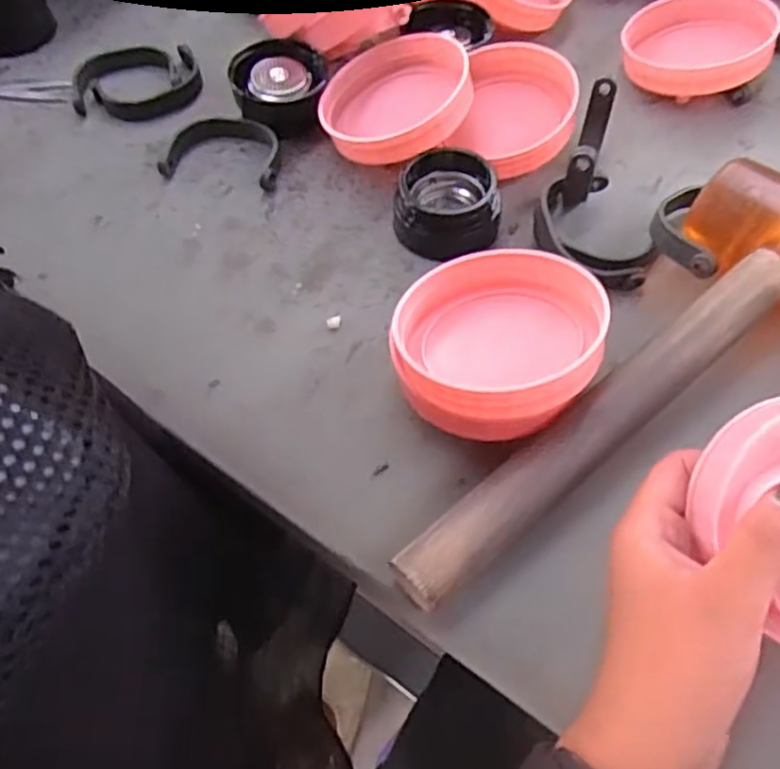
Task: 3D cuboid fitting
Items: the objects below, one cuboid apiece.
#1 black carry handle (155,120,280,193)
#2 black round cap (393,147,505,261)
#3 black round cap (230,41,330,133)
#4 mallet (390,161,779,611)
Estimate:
[{"bbox_3d":[-0.102,-0.150,0.449,0.071,0.013,0.056,6,60,7],"label":"black carry handle"},{"bbox_3d":[0.035,-0.105,0.404,0.051,0.041,0.053,-1,59,2],"label":"black round cap"},{"bbox_3d":[-0.069,-0.189,0.456,0.058,0.038,0.058,-1,59,2],"label":"black round cap"},{"bbox_3d":[0.124,0.003,0.334,0.294,0.039,0.104,-40,65,-19],"label":"mallet"}]

